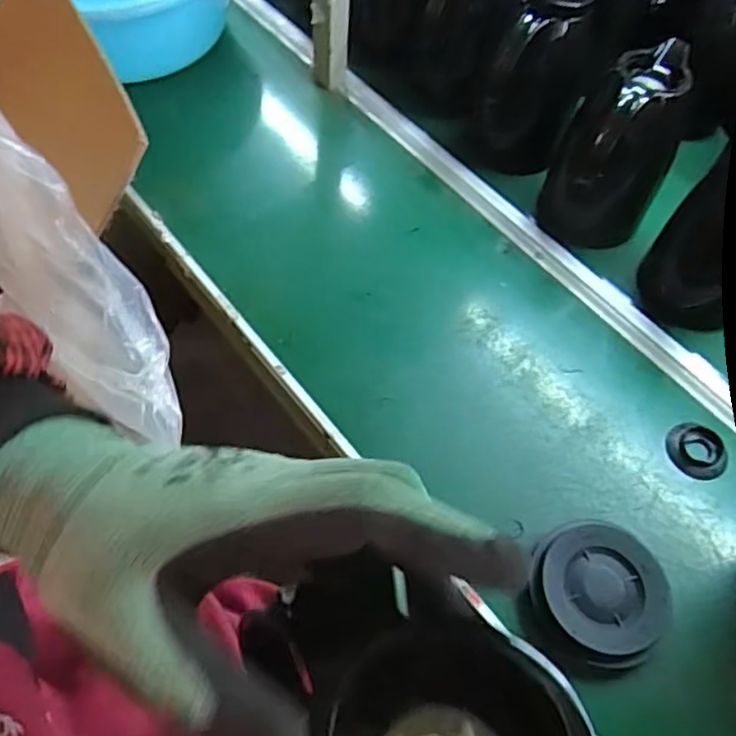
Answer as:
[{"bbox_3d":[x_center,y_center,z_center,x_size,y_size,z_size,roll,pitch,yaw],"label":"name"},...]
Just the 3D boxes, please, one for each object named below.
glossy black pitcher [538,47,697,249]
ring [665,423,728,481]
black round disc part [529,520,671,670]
[{"bbox_3d":[0.281,-0.238,0.748,0.116,0.212,0.111,1,59,-2],"label":"glossy black pitcher"},{"bbox_3d":[0.331,0.082,0.659,0.054,0.010,0.060,5,59,0],"label":"ring"},{"bbox_3d":[0.201,0.195,0.570,0.114,0.028,0.117,1,59,-2],"label":"black round disc part"}]

